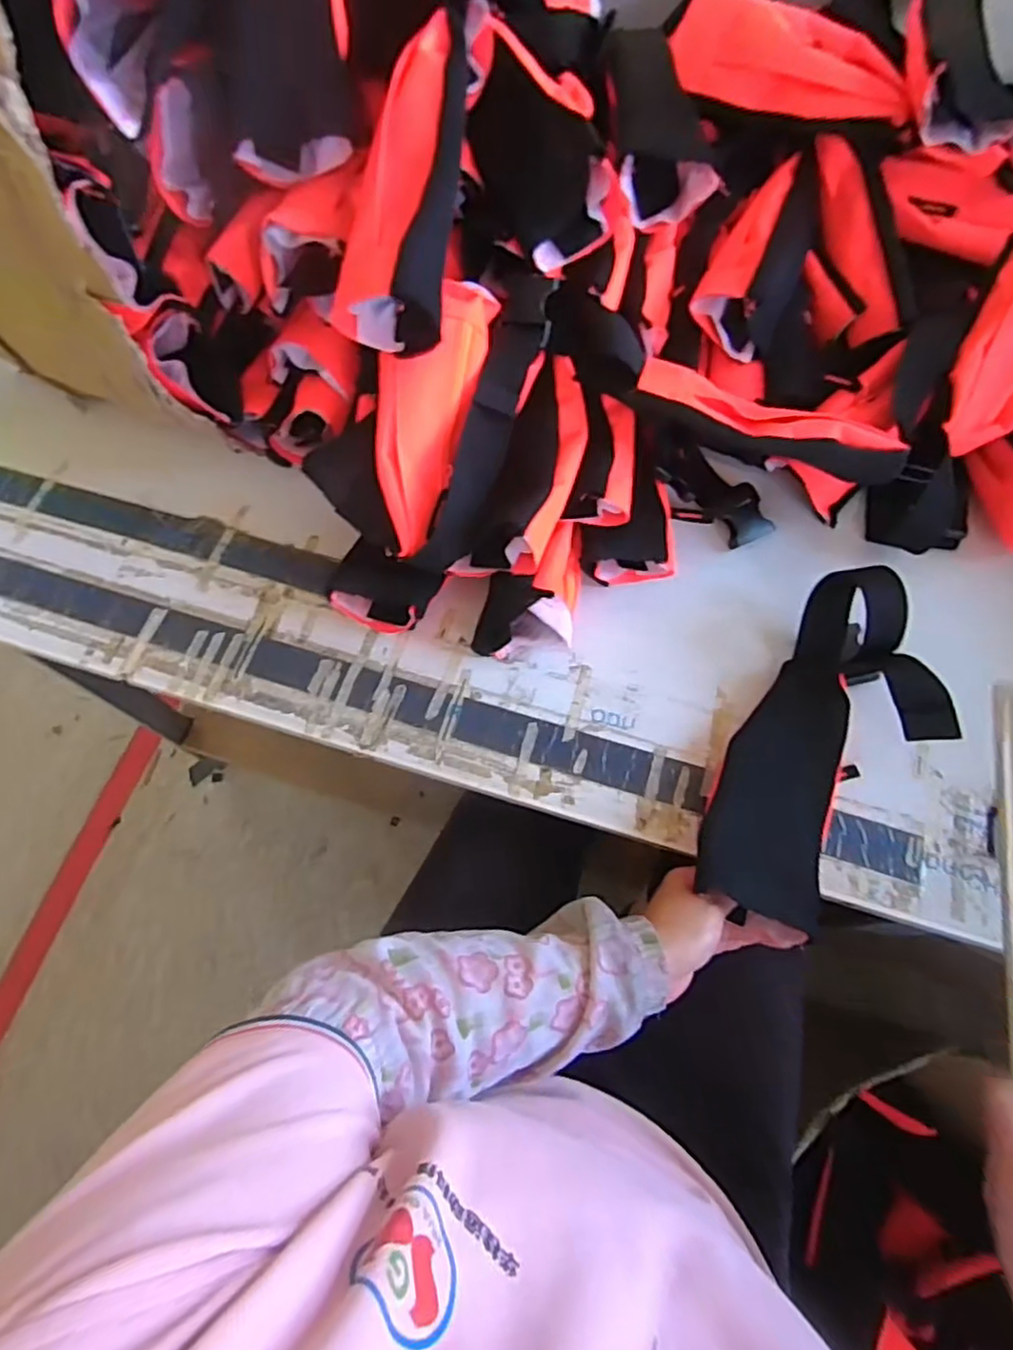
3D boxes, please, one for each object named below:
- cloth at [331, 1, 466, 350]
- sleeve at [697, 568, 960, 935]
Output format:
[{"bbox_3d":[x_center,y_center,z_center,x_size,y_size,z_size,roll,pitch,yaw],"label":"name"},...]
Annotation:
[{"bbox_3d":[-0.070,-0.367,0.477,0.065,0.074,0.236,11,92,5],"label":"cloth"},{"bbox_3d":[0.253,0.058,0.515,0.125,0.064,0.279,31,74,12],"label":"sleeve"}]

